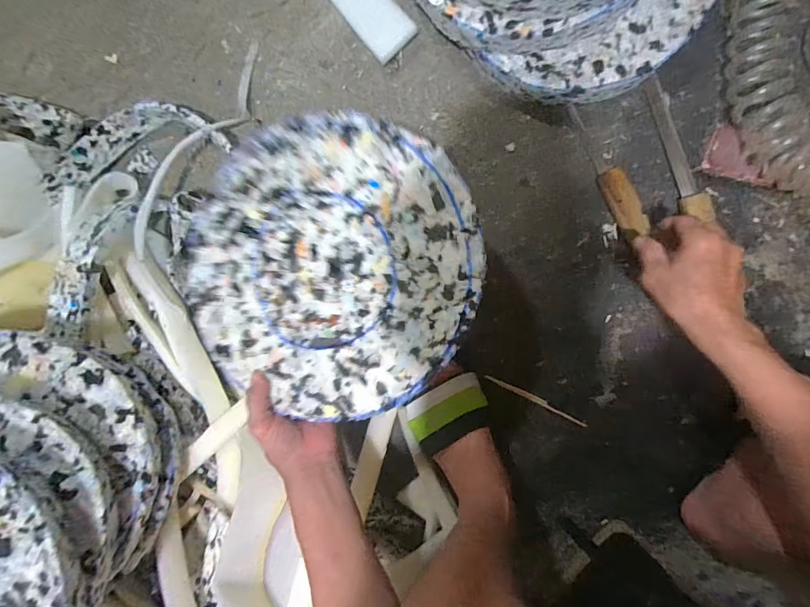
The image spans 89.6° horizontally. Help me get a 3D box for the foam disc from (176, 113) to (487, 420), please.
[{"bbox_3d":[-0.080,-0.040,0.416,0.297,0.044,0.288,1,95,6],"label":"foam disc"}]

